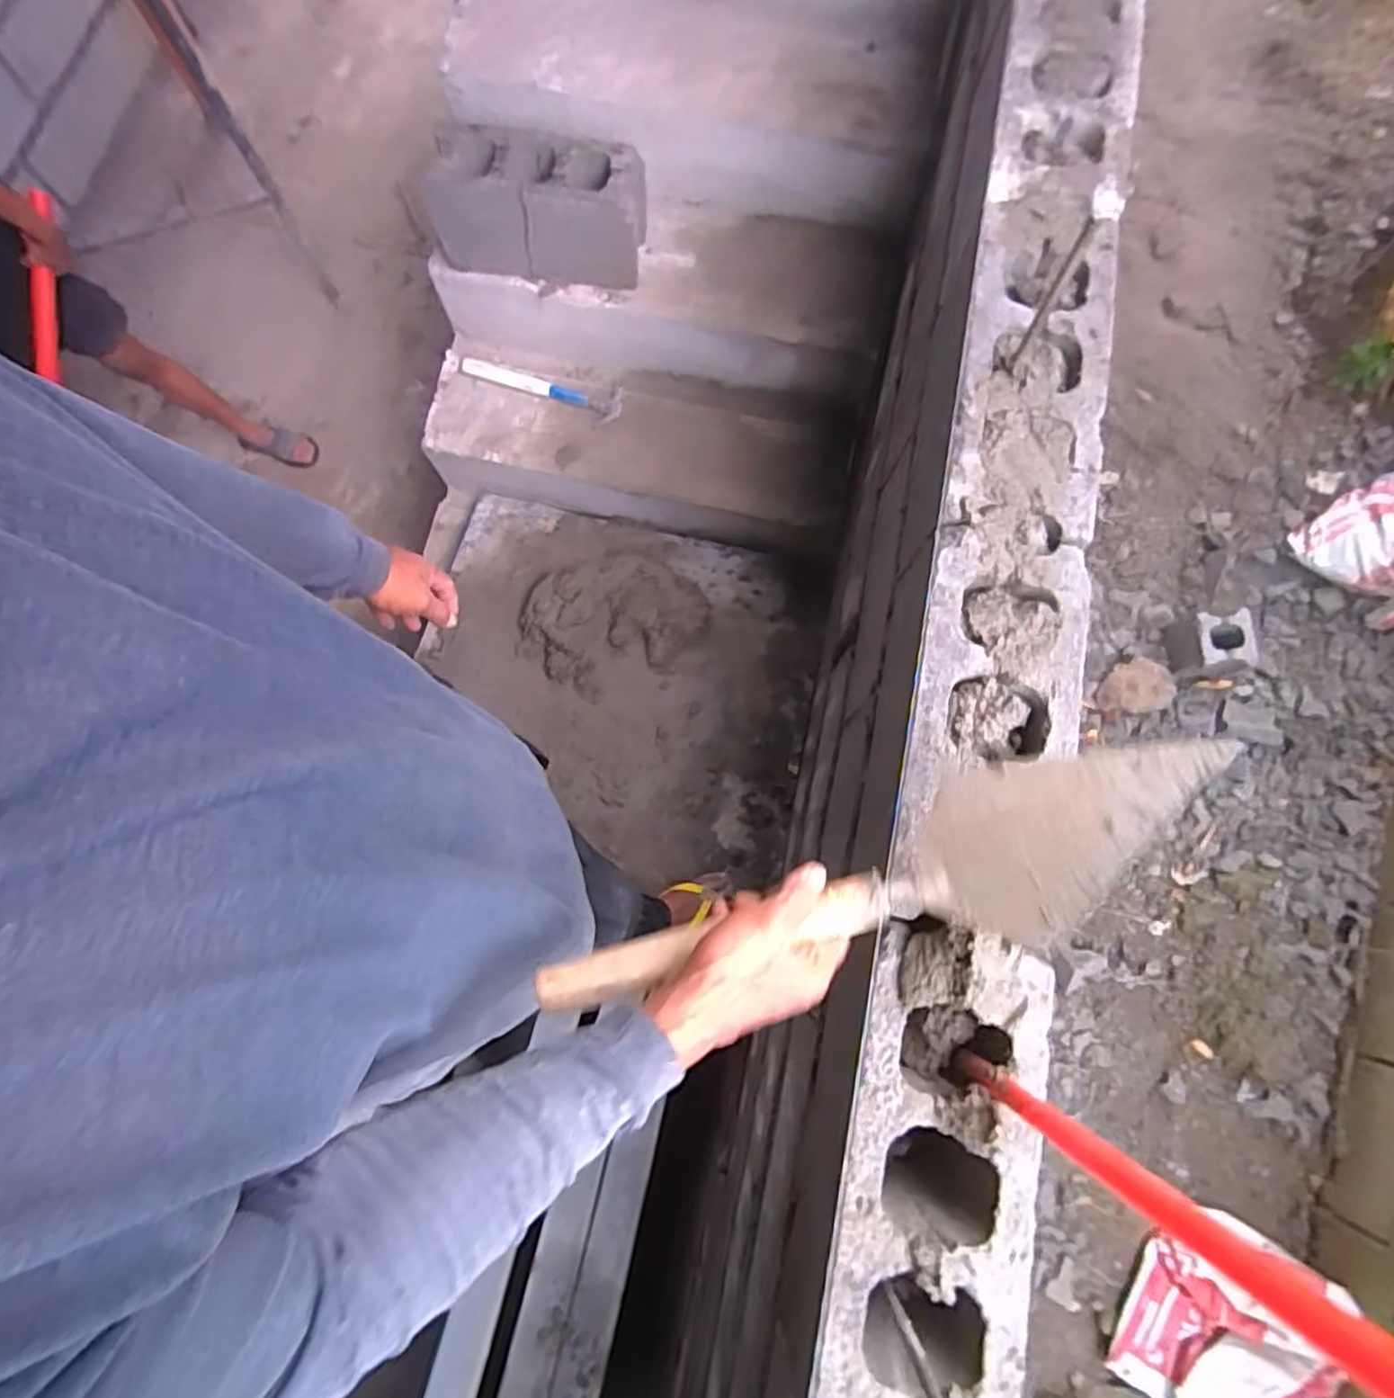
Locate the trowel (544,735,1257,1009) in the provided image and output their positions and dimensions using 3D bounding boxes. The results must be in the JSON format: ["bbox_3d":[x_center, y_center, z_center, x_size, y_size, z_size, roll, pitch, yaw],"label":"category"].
[{"bbox_3d":[0.128,0.139,0.504,0.479,0.072,0.118,-17,78,-1],"label":"trowel"}]

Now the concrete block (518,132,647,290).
[{"bbox_3d":[-0.221,-0.953,1.415,0.239,0.207,0.156,6,77,1],"label":"concrete block"}]

